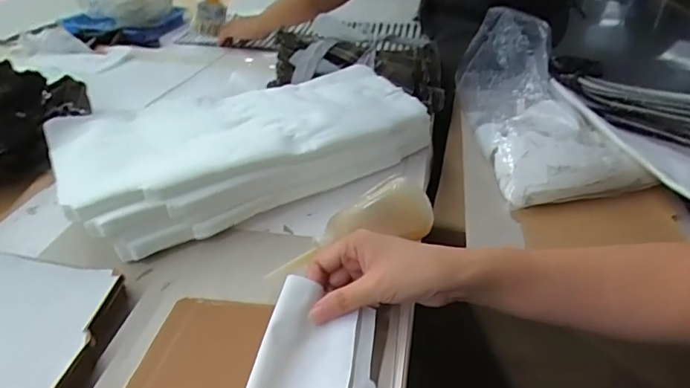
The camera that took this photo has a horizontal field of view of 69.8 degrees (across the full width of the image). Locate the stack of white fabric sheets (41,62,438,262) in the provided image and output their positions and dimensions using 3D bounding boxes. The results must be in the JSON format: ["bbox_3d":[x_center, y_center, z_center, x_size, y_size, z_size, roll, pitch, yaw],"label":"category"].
[{"bbox_3d":[-0.106,-0.060,0.601,0.428,0.093,0.195,-19,41,-30],"label":"stack of white fabric sheets"}]

